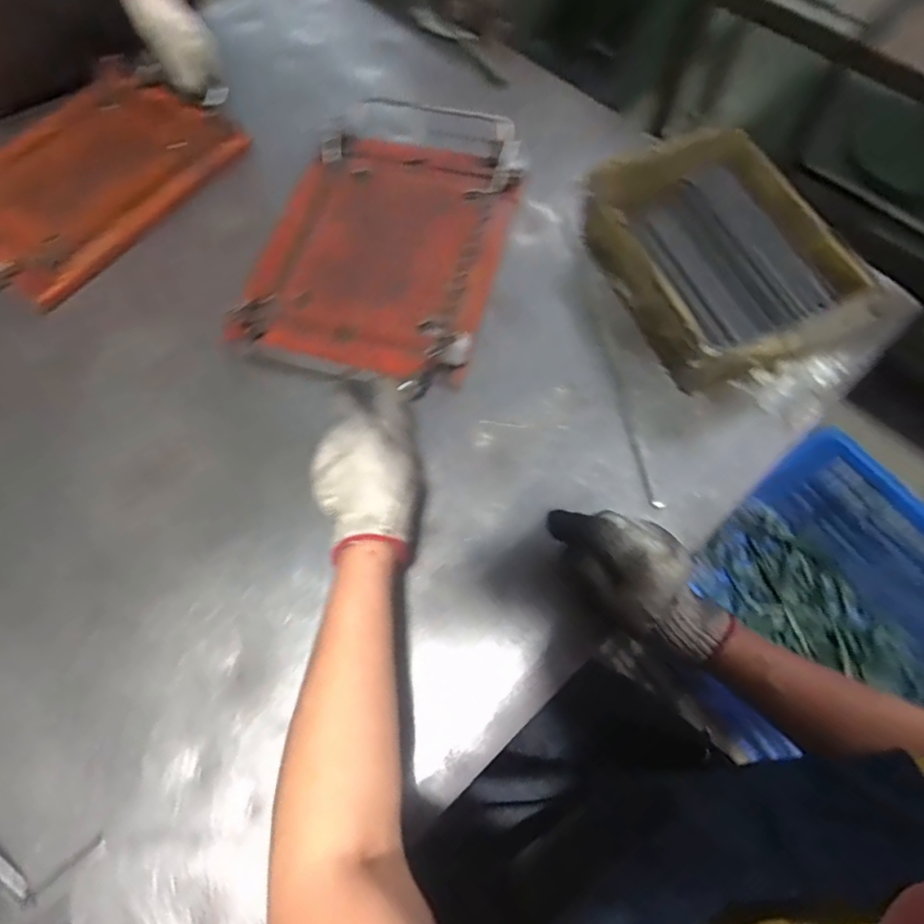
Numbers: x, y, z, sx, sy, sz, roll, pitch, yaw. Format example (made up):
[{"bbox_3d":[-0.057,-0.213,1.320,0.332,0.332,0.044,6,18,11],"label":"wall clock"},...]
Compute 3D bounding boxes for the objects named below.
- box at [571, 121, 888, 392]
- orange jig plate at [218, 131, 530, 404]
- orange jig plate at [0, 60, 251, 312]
[{"bbox_3d":[0.249,-0.208,0.572,0.187,0.066,0.269,-22,69,-8],"label":"box"},{"bbox_3d":[-0.080,-0.227,0.622,0.237,0.038,0.310,16,68,7],"label":"orange jig plate"},{"bbox_3d":[-0.452,-0.347,0.697,0.303,0.028,0.309,36,74,22],"label":"orange jig plate"}]

